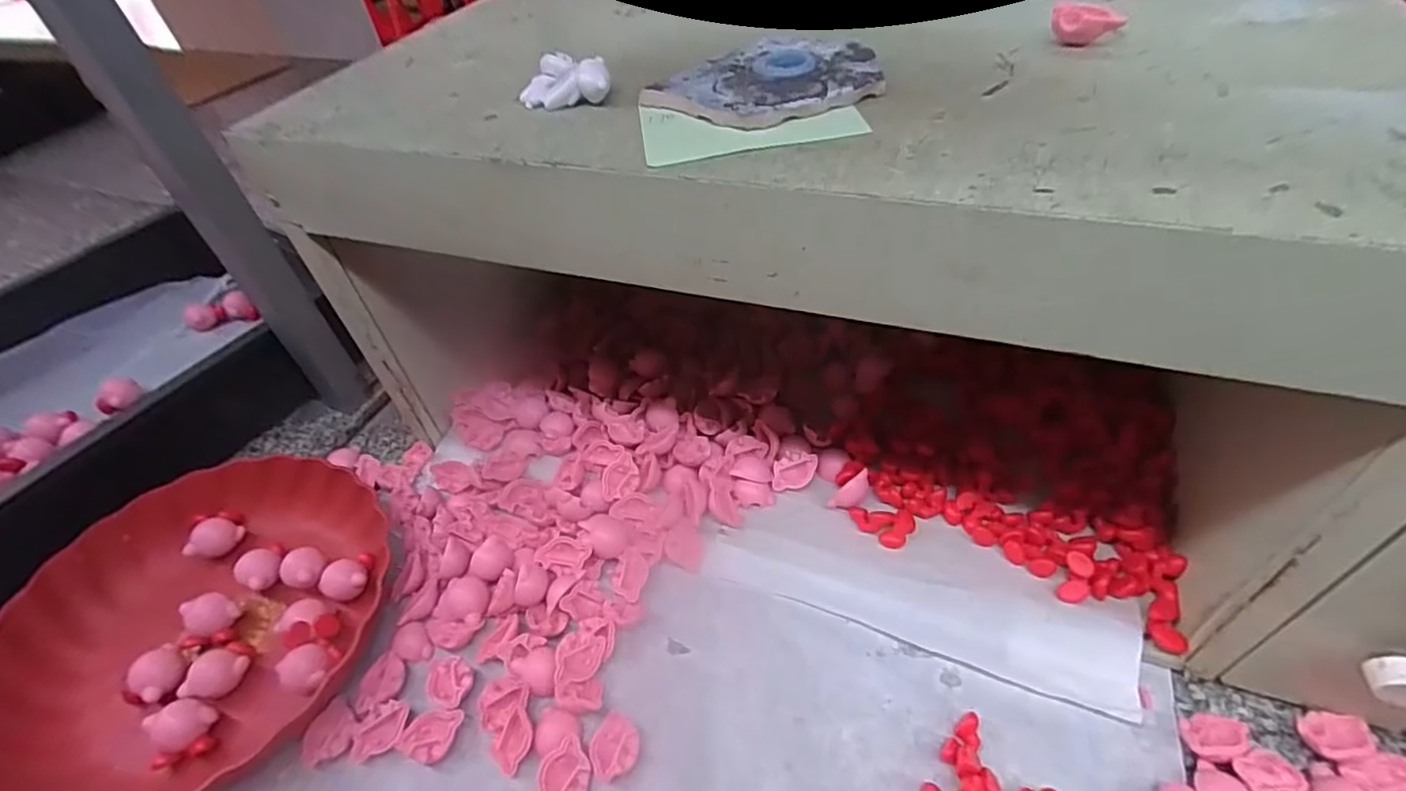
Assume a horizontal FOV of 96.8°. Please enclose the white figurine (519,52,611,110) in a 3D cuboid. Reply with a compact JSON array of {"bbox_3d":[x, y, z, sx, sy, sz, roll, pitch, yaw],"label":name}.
[{"bbox_3d":[-0.073,-0.163,0.326,0.044,0.020,0.041,-15,46,-8],"label":"white figurine"}]

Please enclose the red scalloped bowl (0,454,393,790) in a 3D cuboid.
[{"bbox_3d":[-0.337,0.153,0.426,0.245,0.043,0.243,-3,46,3],"label":"red scalloped bowl"}]

